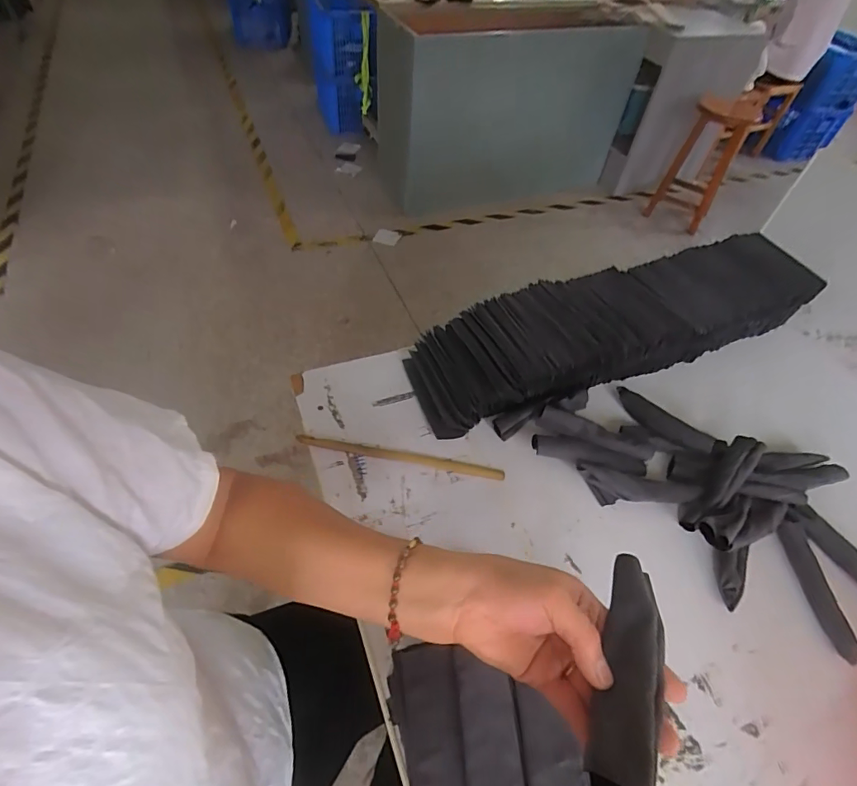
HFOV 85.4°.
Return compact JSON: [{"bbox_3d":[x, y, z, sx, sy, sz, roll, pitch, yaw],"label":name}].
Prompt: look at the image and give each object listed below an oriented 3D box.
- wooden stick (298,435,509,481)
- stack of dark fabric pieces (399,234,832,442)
[{"bbox_3d":[-0.036,0.080,0.599,0.266,0.012,0.016,9,52,4],"label":"wooden stick"},{"bbox_3d":[0.300,-0.110,0.711,0.669,0.102,0.165,-16,54,-15],"label":"stack of dark fabric pieces"}]

